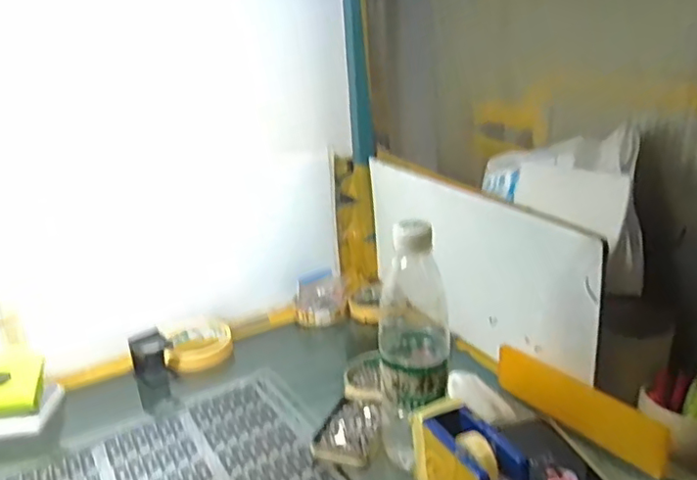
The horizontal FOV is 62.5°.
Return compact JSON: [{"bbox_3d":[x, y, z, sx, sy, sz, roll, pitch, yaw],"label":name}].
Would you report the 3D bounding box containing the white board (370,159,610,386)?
[{"bbox_3d":[0.136,0.027,0.706,0.012,0.188,0.407,-15,25,-25],"label":"white board"}]

